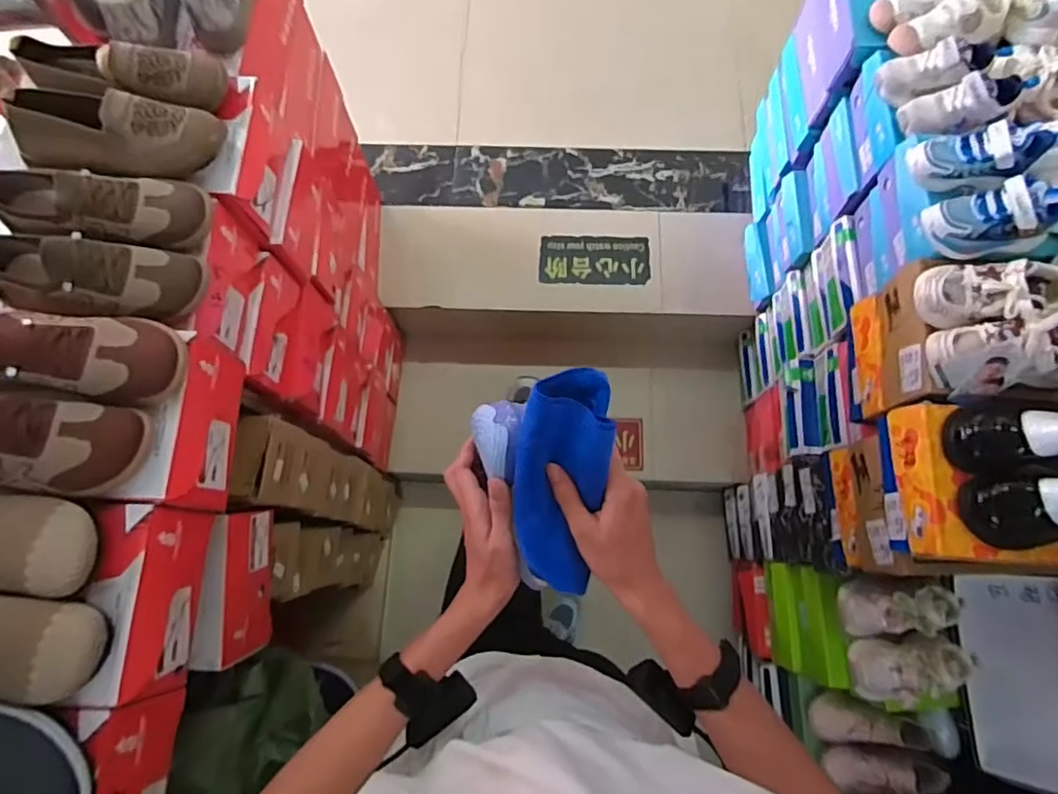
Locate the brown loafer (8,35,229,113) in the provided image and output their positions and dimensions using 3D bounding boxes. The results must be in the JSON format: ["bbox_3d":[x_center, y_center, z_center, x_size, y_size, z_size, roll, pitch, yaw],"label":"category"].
[{"bbox_3d":[-0.496,-0.397,0.703,0.207,0.072,0.065,2,73,1],"label":"brown loafer"}]

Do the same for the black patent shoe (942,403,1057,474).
[{"bbox_3d":[0.592,0.036,0.649,0.184,0.085,0.079,-4,73,-1],"label":"black patent shoe"}]

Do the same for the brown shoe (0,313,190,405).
[{"bbox_3d":[-0.482,-0.050,0.565,0.234,0.083,0.081,3,73,1],"label":"brown shoe"}]

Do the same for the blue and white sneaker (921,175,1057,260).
[{"bbox_3d":[0.588,-0.227,0.722,0.150,0.087,0.066,-4,73,-1],"label":"blue and white sneaker"}]

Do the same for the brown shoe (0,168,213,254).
[{"bbox_3d":[-0.494,-0.218,0.650,0.223,0.073,0.074,1,73,1],"label":"brown shoe"}]

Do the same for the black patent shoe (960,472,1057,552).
[{"bbox_3d":[0.597,0.116,0.621,0.196,0.064,0.080,-10,73,11],"label":"black patent shoe"}]

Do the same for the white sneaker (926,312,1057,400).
[{"bbox_3d":[0.570,-0.054,0.668,0.138,0.088,0.079,-6,73,-1],"label":"white sneaker"}]

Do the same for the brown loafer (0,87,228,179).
[{"bbox_3d":[-0.495,-0.313,0.681,0.211,0.061,0.099,10,74,3],"label":"brown loafer"}]

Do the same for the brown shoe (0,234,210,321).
[{"bbox_3d":[-0.486,-0.134,0.631,0.210,0.070,0.083,5,73,2],"label":"brown shoe"}]

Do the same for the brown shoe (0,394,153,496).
[{"bbox_3d":[-0.493,0.042,0.541,0.223,0.065,0.083,5,73,-14],"label":"brown shoe"}]

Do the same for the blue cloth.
[{"bbox_3d":[0.028,0.077,0.517,0.076,0.051,0.197,7,103,2],"label":"blue cloth"}]

